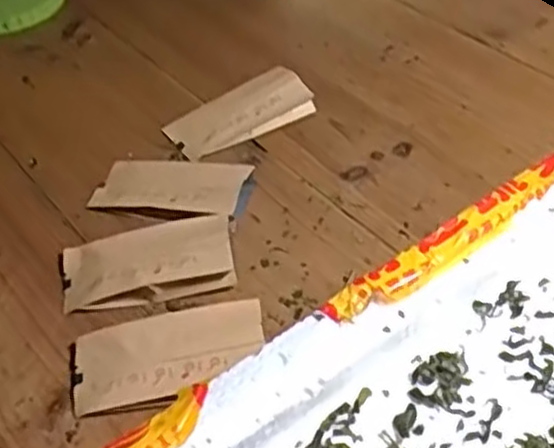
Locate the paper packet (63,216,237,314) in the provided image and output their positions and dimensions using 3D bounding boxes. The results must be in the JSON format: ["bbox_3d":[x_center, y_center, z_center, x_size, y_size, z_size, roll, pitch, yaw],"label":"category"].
[{"bbox_3d":[-0.082,0.024,0.480,0.109,0.023,0.049,-4,46,2],"label":"paper packet"}]

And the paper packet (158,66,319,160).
[{"bbox_3d":[-0.028,-0.084,0.593,0.111,0.014,0.046,-24,71,-12],"label":"paper packet"}]

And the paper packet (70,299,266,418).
[{"bbox_3d":[-0.062,0.073,0.429,0.109,0.023,0.046,-6,43,-1],"label":"paper packet"}]

